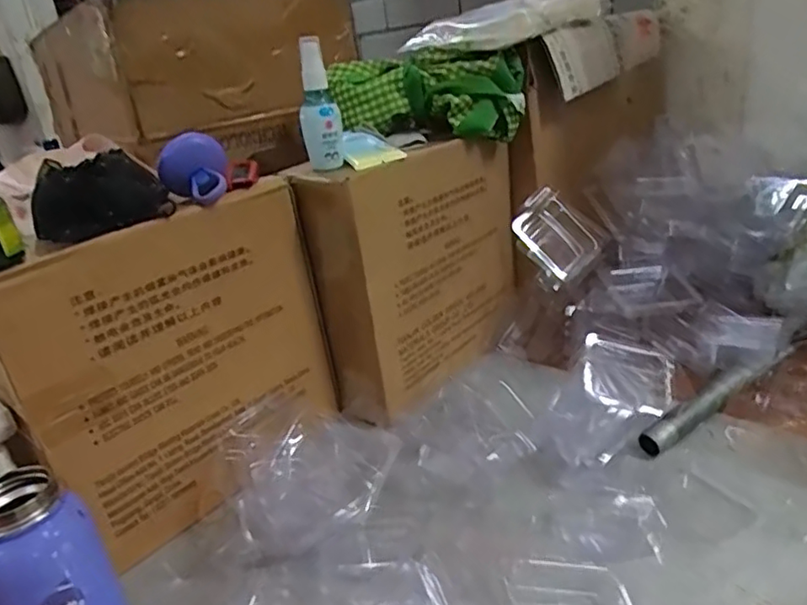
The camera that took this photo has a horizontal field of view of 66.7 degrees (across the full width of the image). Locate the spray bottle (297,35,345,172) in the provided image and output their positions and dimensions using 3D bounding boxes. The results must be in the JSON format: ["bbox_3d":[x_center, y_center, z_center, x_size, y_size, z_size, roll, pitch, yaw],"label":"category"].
[{"bbox_3d":[-0.082,-0.189,0.589,0.038,0.118,0.031,-10,22,-3],"label":"spray bottle"}]

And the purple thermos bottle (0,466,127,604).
[{"bbox_3d":[-0.240,0.188,0.415,0.071,0.139,0.059,-25,29,-35],"label":"purple thermos bottle"}]

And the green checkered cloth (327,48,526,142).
[{"bbox_3d":[0.026,-0.230,0.690,0.212,0.086,0.068,-2,23,15],"label":"green checkered cloth"}]

